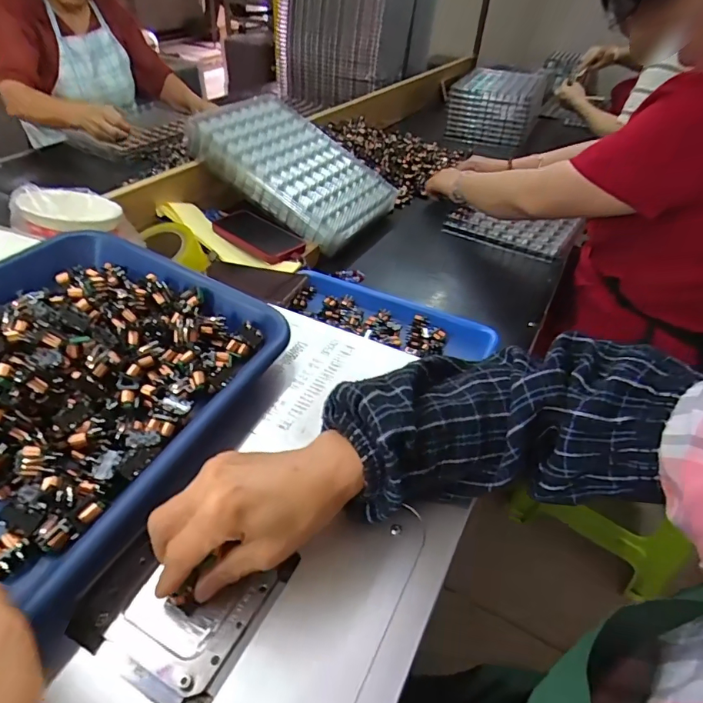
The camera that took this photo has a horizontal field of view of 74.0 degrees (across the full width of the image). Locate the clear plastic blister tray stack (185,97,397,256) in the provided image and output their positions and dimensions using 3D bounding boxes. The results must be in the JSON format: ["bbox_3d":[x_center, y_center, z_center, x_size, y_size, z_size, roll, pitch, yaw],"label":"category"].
[{"bbox_3d":[-0.094,-0.350,0.888,0.350,0.059,0.268,40,48,5],"label":"clear plastic blister tray stack"}]

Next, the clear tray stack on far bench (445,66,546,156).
[{"bbox_3d":[0.427,-0.724,1.375,0.241,0.149,0.282,18,43,14],"label":"clear tray stack on far bench"}]

